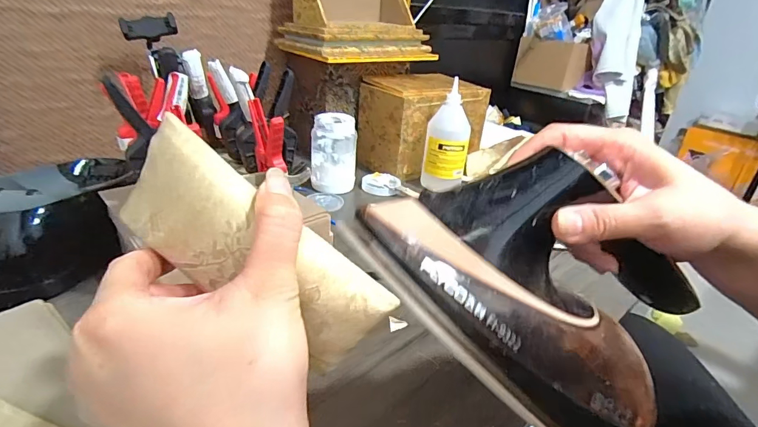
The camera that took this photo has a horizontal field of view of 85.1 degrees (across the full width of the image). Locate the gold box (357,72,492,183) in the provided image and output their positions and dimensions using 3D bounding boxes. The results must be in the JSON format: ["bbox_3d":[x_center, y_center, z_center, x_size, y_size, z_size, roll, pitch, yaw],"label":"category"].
[{"bbox_3d":[0.092,-0.189,0.858,0.237,0.166,0.140,-16,34,-36],"label":"gold box"}]

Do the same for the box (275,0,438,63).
[{"bbox_3d":[-0.032,-0.406,0.786,0.279,0.187,0.205,-13,33,-32],"label":"box"}]

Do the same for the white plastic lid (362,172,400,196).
[{"bbox_3d":[0.003,-0.053,0.751,0.065,0.026,0.061,3,27,-6],"label":"white plastic lid"}]

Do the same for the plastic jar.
[{"bbox_3d":[-0.079,-0.107,0.728,0.078,0.122,0.067,2,27,-8],"label":"plastic jar"}]

